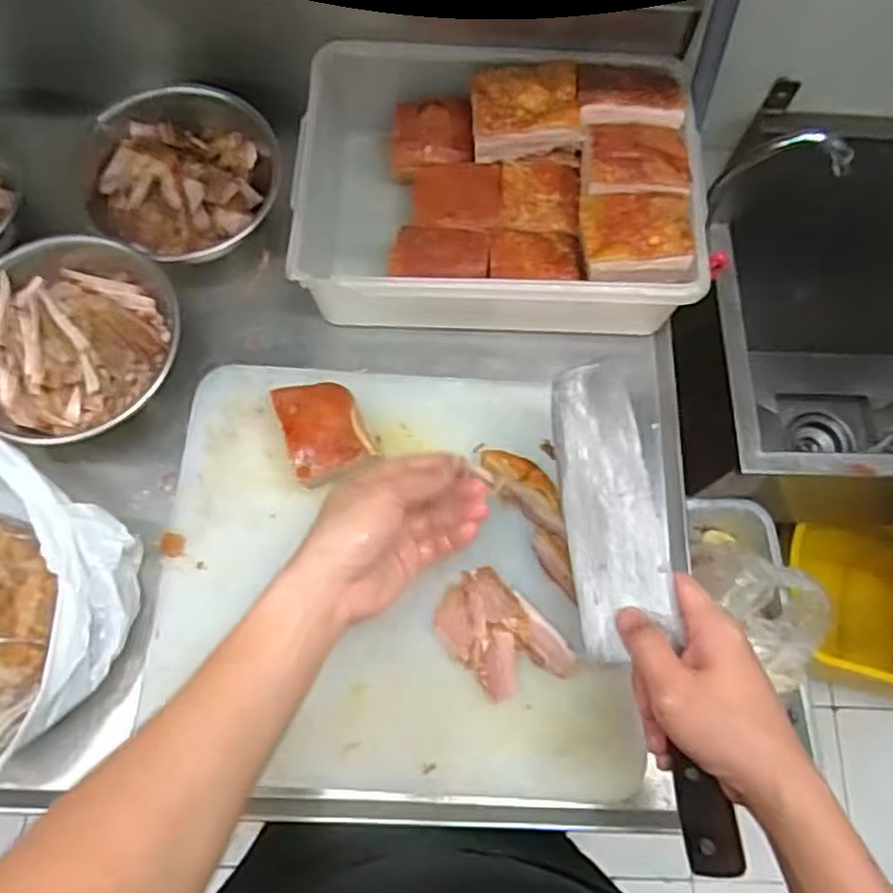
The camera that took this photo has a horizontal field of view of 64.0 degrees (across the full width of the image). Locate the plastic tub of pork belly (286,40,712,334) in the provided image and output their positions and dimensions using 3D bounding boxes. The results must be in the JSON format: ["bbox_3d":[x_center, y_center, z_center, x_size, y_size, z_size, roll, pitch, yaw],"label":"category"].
[{"bbox_3d":[0.043,-0.242,0.675,0.354,0.121,0.258,3,71,-1],"label":"plastic tub of pork belly"}]

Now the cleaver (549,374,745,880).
[{"bbox_3d":[0.119,0.101,0.473,0.071,0.012,0.322,-19,74,33],"label":"cleaver"}]

